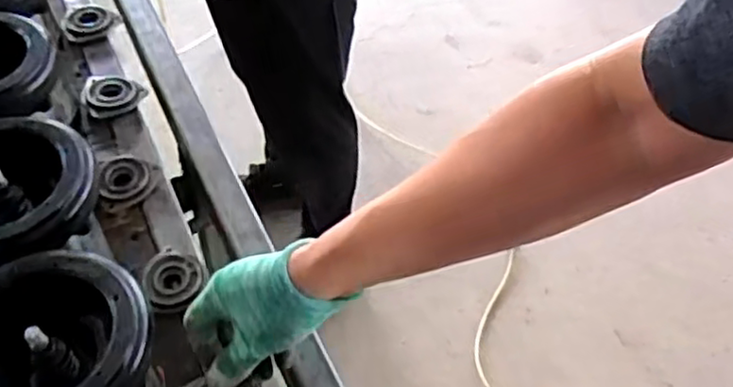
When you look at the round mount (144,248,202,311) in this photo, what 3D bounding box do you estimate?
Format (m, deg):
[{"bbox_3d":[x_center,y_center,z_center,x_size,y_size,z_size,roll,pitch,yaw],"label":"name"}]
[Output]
[{"bbox_3d":[-0.173,0.077,0.614,0.049,0.010,0.063,-11,52,-12],"label":"round mount"}]

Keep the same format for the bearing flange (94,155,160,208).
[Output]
[{"bbox_3d":[-0.237,-0.013,0.678,0.056,0.013,0.058,-10,52,-12],"label":"bearing flange"}]

